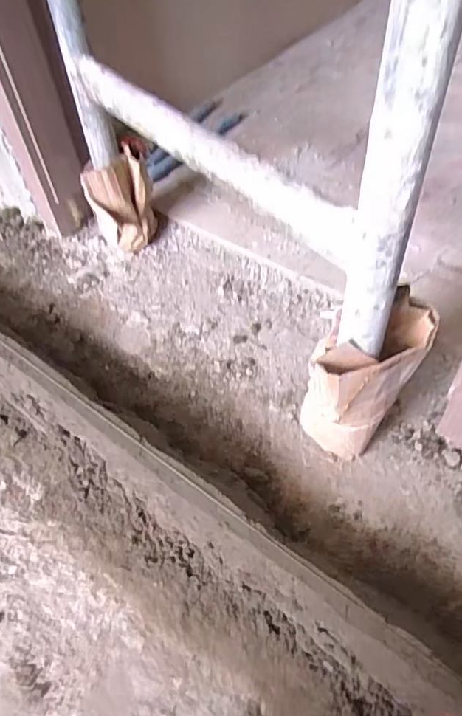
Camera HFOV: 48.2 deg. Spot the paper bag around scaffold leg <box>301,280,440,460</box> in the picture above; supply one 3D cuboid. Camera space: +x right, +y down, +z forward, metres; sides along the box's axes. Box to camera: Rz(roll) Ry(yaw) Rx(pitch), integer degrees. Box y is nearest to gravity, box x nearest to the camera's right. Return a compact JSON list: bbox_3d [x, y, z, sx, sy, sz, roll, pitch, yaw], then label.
[{"bbox_3d":[0.170,0.034,0.652,0.150,0.223,0.087,-22,54,-12],"label":"paper bag around scaffold leg"}]

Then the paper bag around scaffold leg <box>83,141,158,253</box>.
[{"bbox_3d":[-0.200,-0.288,0.966,0.113,0.186,0.074,-19,53,-10],"label":"paper bag around scaffold leg"}]

